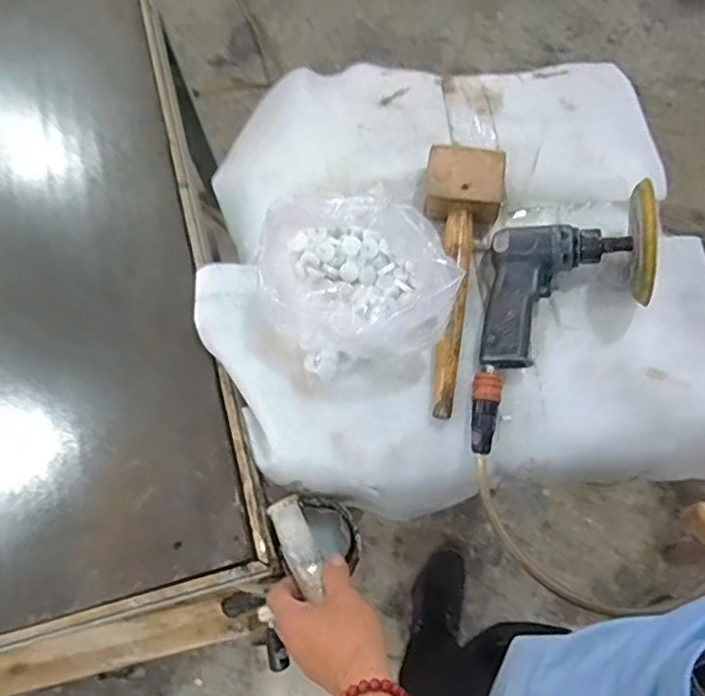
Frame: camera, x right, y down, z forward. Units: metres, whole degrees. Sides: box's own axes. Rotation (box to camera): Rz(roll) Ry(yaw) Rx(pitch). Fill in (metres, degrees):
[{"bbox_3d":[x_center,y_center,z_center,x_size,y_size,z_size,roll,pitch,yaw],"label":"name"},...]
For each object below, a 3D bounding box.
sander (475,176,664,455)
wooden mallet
[{"bbox_3d":[0.197,-0.025,0.560,0.142,0.096,0.250,9,72,4],"label":"sander"},{"bbox_3d":[0.095,-0.071,0.601,0.075,0.054,0.271,11,72,4],"label":"wooden mallet"}]

